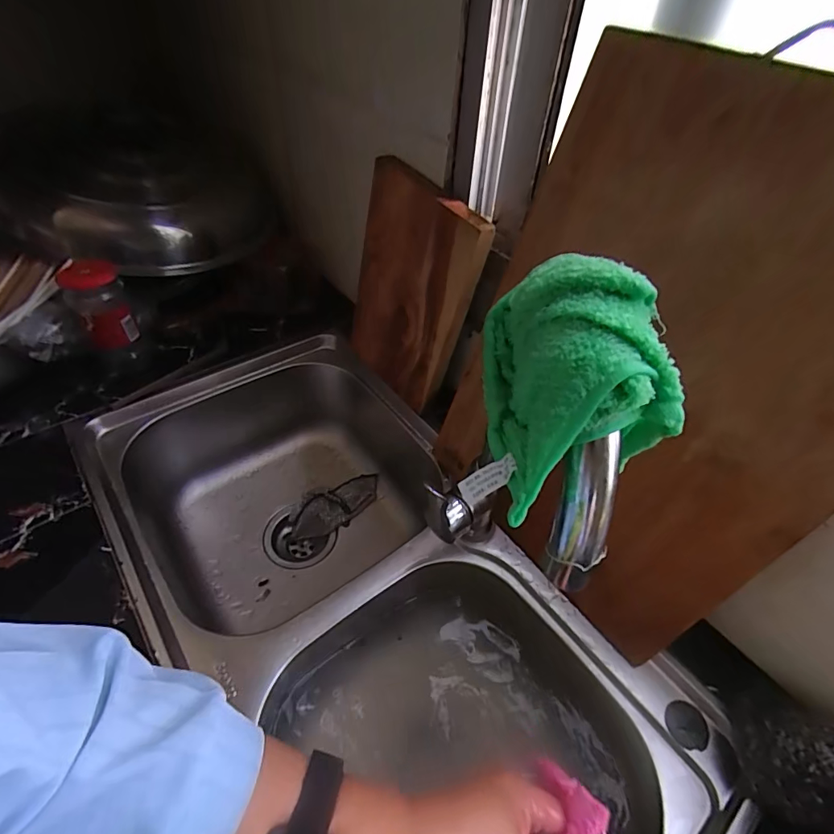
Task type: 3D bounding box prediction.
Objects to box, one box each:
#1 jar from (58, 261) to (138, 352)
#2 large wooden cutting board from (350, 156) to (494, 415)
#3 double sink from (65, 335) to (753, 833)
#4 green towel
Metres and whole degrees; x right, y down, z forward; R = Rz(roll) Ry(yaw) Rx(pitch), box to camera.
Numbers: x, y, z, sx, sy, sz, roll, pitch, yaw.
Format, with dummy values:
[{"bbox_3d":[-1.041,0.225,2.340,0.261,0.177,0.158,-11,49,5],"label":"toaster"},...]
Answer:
[{"bbox_3d":[-0.398,-0.139,0.581,0.061,0.094,0.058,2,46,-2],"label":"jar"},{"bbox_3d":[-0.017,-0.153,0.598,0.025,0.291,0.185,-25,61,-33],"label":"large wooden cutting board"},{"bbox_3d":[-0.065,0.218,0.557,0.386,0.204,0.728,-29,54,-27],"label":"double sink"},{"bbox_3d":[0.077,-0.022,0.218,0.072,0.082,0.121,2,46,-2],"label":"green towel"}]

